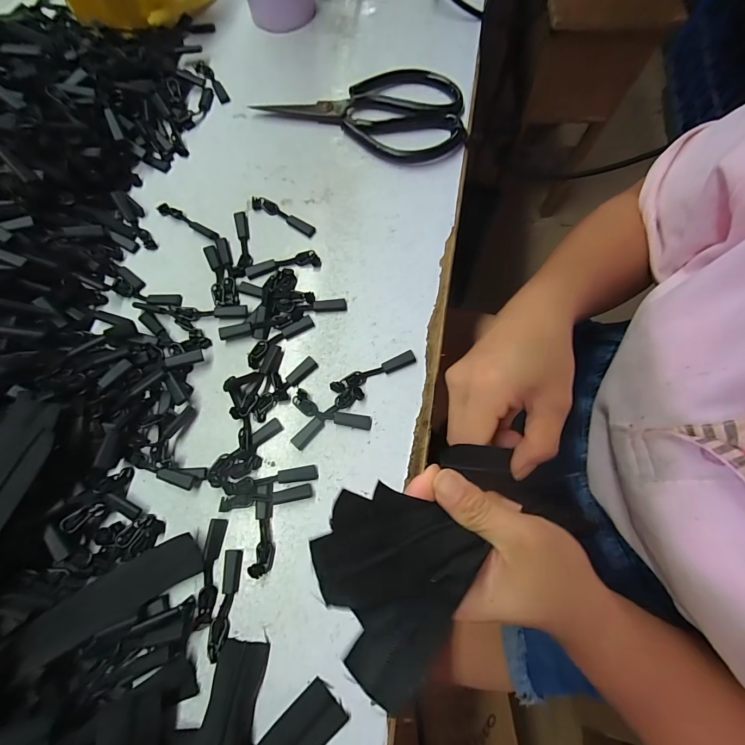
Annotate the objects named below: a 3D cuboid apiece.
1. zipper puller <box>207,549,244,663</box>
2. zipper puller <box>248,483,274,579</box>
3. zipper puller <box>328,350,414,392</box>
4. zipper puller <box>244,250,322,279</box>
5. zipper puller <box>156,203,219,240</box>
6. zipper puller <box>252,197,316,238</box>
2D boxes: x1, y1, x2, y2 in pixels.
[{"bbox_3d":[-0.087,0.136,0.216,0.011,0.005,0.056,5,74,2],"label":"zipper puller"},{"bbox_3d":[-0.067,0.097,0.226,0.013,0.006,0.053,2,74,1],"label":"zipper puller"},{"bbox_3d":[0.001,0.000,0.256,0.062,0.005,0.010,-22,75,-5],"label":"zipper puller"},{"bbox_3d":[-0.069,-0.083,0.280,0.056,0.005,0.012,-12,74,-3],"label":"zipper puller"},{"bbox_3d":[-0.148,-0.122,0.292,0.059,0.004,0.010,27,76,8],"label":"zipper puller"},{"bbox_3d":[-0.071,-0.126,0.293,0.058,0.006,0.011,29,76,9],"label":"zipper puller"}]

